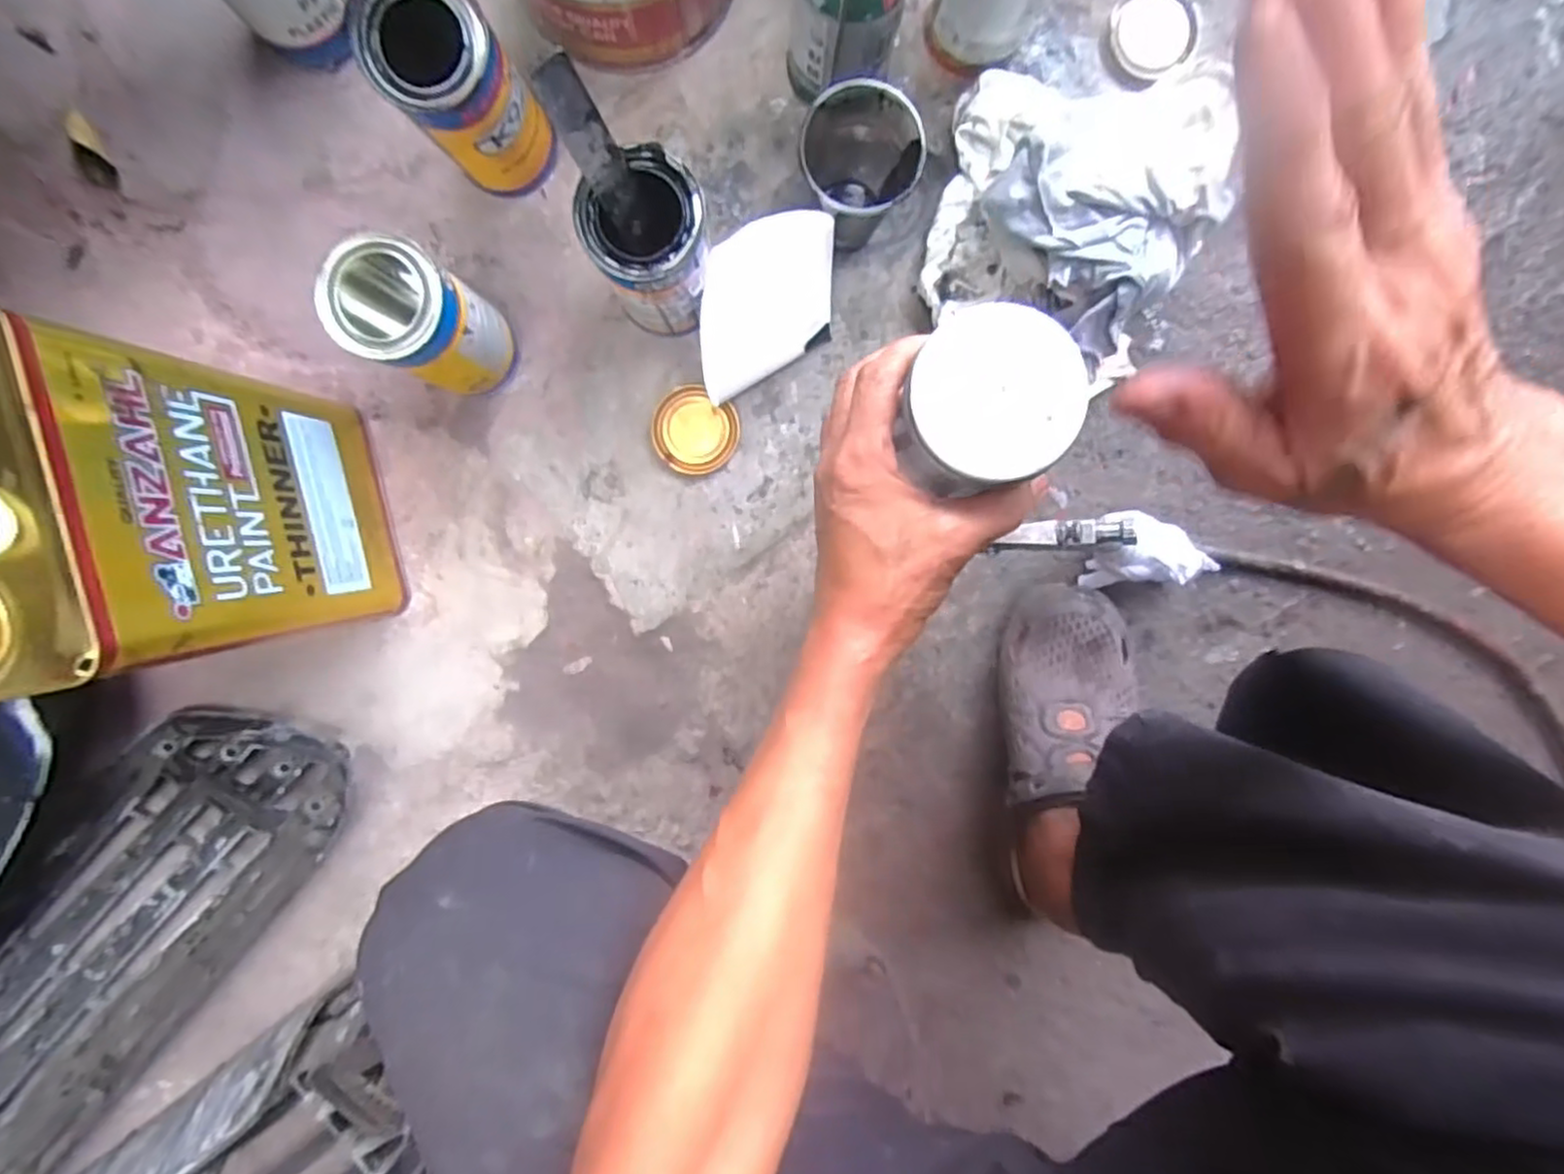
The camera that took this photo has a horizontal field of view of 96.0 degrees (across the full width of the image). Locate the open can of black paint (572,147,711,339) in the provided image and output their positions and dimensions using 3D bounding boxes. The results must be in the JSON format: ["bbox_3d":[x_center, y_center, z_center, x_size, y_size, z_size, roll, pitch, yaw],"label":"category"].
[{"bbox_3d":[-0.082,-0.218,0.467,0.072,0.131,0.075,0,96,-2],"label":"open can of black paint"}]

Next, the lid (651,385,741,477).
[{"bbox_3d":[-0.065,-0.119,0.534,0.064,0.009,0.065,0,96,-2],"label":"lid"}]

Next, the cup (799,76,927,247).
[{"bbox_3d":[0.052,-0.281,0.478,0.076,0.102,0.082,0,96,-2],"label":"cup"}]

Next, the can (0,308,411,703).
[{"bbox_3d":[-0.356,-0.041,0.417,0.113,0.249,0.157,-11,96,-1],"label":"can"}]

